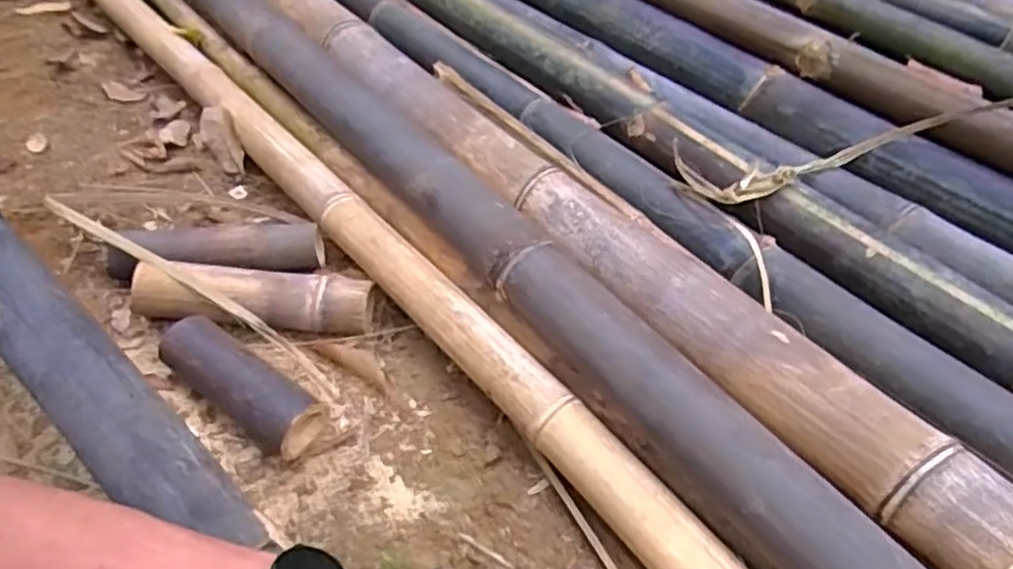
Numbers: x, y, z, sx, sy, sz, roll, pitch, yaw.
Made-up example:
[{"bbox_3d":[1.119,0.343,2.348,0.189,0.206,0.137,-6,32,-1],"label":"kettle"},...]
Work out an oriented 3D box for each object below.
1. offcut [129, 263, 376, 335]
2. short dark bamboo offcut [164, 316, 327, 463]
[{"bbox_3d":[-0.284,0.019,0.785,0.260,0.065,0.069,2,45,-2],"label":"offcut"},{"bbox_3d":[-0.265,0.101,0.707,0.188,0.069,0.061,31,51,24],"label":"short dark bamboo offcut"}]

